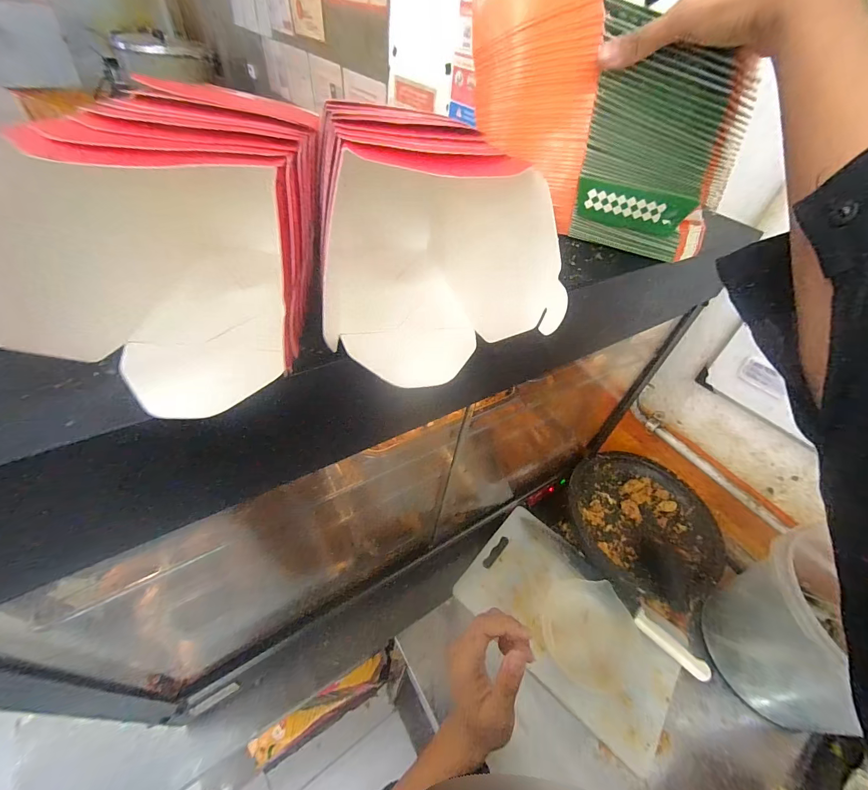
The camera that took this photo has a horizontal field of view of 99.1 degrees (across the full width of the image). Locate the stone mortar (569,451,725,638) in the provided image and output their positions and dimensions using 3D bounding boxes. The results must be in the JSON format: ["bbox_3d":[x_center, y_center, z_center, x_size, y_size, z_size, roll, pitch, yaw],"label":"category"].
[{"bbox_3d":[0.416,0.259,0.748,0.300,0.066,0.308,34,52,23],"label":"stone mortar"}]

